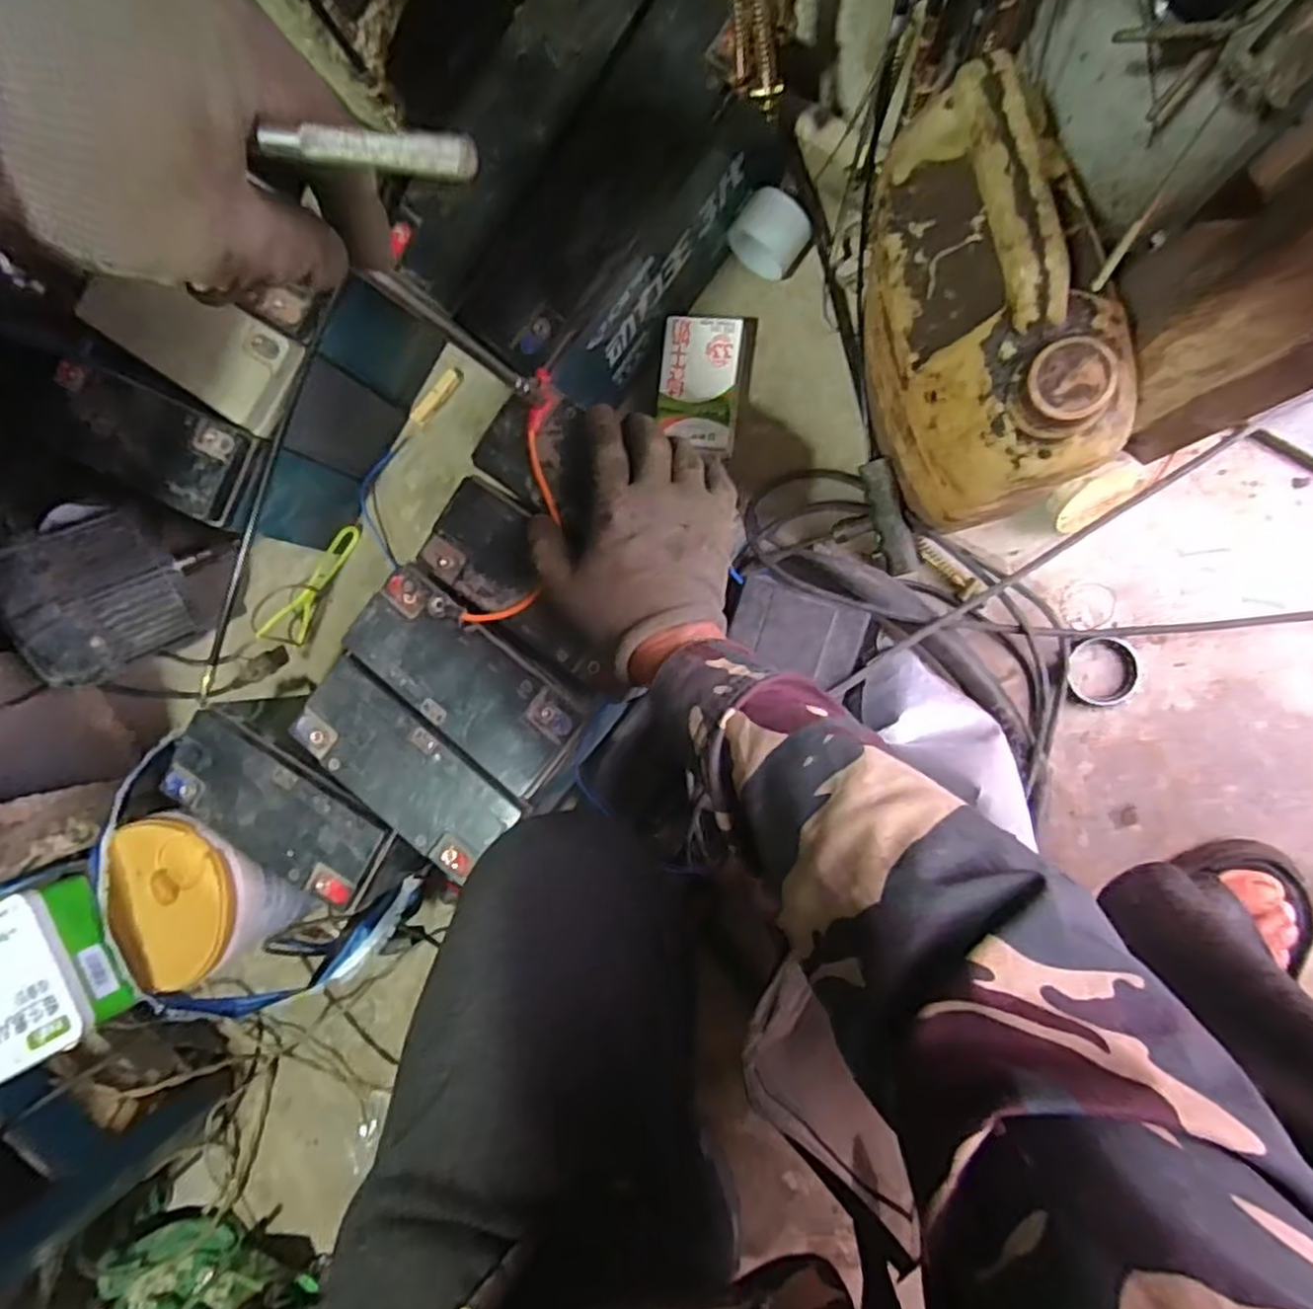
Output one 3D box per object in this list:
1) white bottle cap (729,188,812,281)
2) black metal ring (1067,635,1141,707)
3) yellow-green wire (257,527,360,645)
[{"bbox_3d":[0.093,-0.343,0.597,0.052,0.053,0.051,41,97,6],"label":"white bottle cap"},{"bbox_3d":[0.363,0.014,0.584,0.056,0.012,0.056,0,91,9],"label":"black metal ring"},{"bbox_3d":[-0.324,-0.067,0.675,0.014,0.052,0.123,32,95,7],"label":"yellow-green wire"}]

